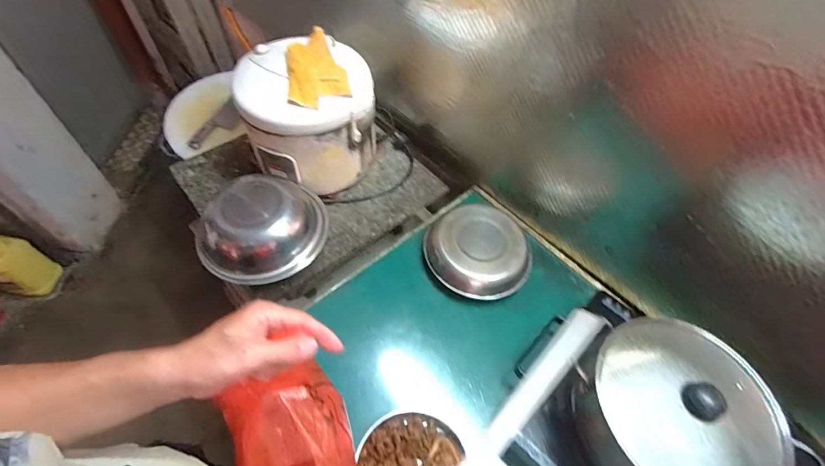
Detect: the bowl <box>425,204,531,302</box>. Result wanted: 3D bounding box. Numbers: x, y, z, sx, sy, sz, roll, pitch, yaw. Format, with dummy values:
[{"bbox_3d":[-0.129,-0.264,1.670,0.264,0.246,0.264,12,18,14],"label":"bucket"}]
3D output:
[{"bbox_3d":[0.127,0.038,0.759,0.169,0.078,0.185,3,55,-4],"label":"bowl"}]

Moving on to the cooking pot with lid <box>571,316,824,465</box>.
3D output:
[{"bbox_3d":[0.328,0.236,0.511,0.196,0.153,0.205,3,55,-4],"label":"cooking pot with lid"}]

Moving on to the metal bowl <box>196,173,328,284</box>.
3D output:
[{"bbox_3d":[-0.262,-0.018,0.703,0.196,0.109,0.194,3,55,-4],"label":"metal bowl"}]

